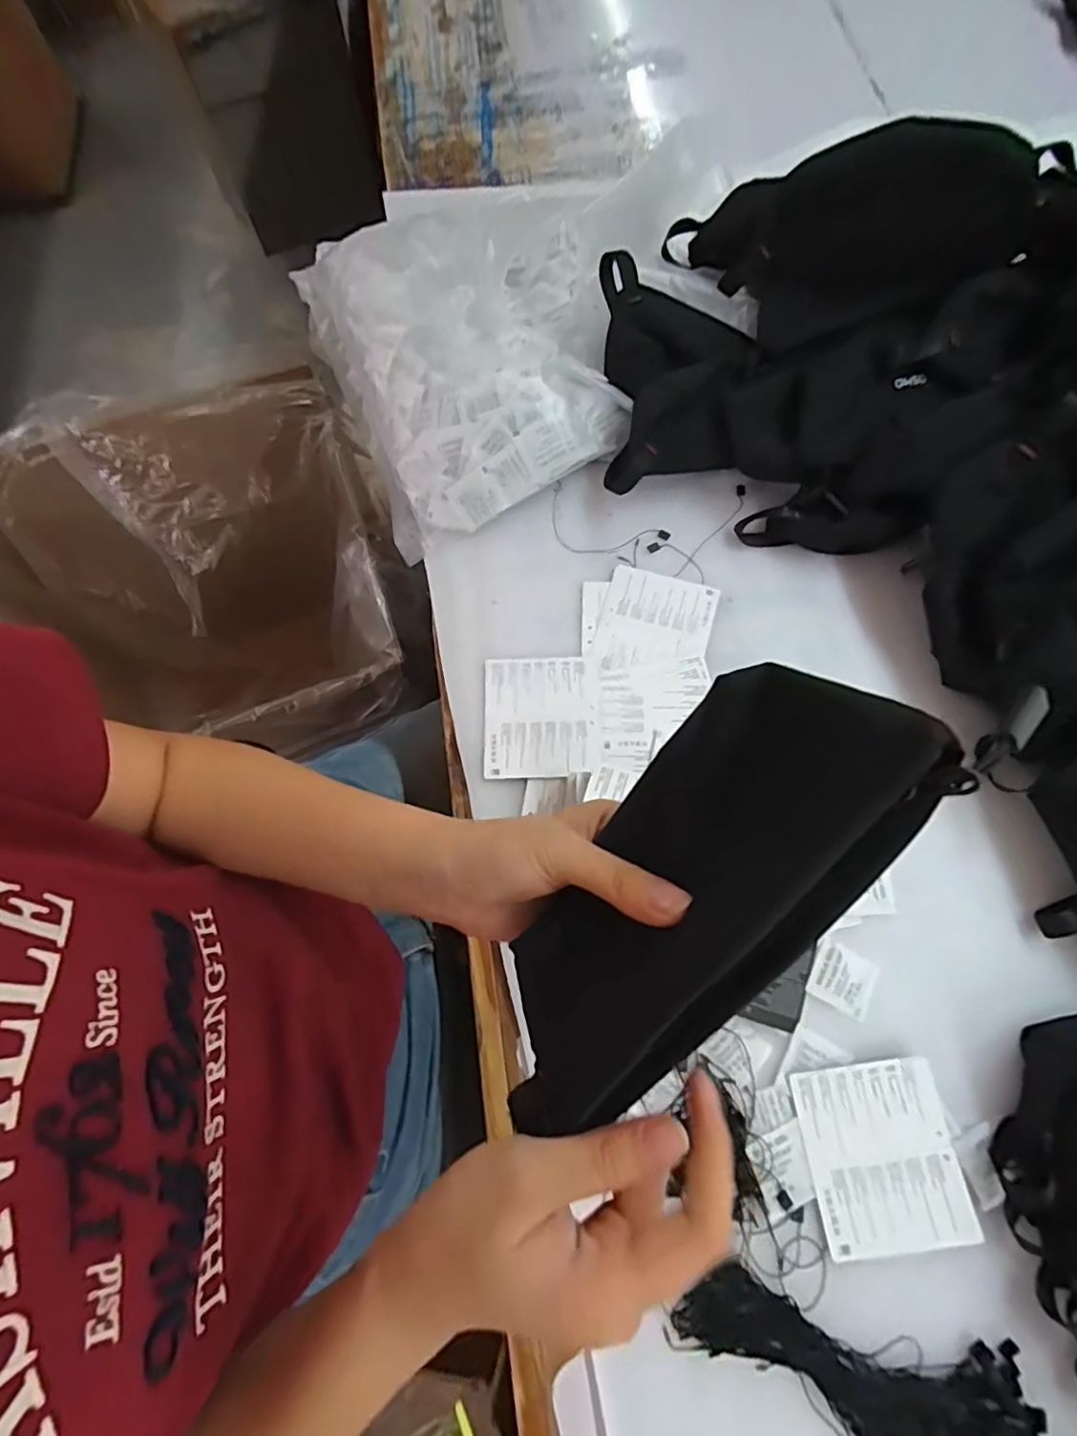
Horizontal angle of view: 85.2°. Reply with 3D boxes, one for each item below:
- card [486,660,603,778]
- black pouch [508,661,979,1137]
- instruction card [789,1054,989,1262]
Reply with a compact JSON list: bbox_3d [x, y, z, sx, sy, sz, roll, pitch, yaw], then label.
[{"bbox_3d":[0.002,-0.002,0.463,0.088,0.008,0.101,-4,66,4],"label":"card"},{"bbox_3d":[0.050,0.068,0.215,0.020,0.091,0.191,25,105,-31],"label":"black pouch"},{"bbox_3d":[0.213,0.272,0.363,0.090,0.005,0.100,-8,71,-1],"label":"instruction card"}]

